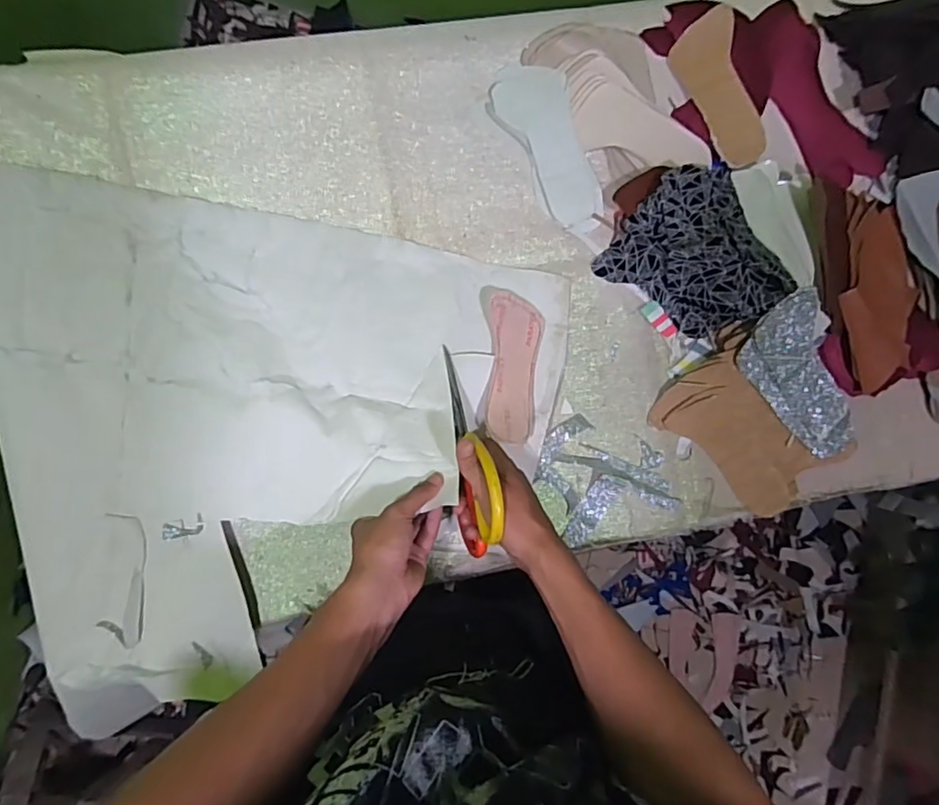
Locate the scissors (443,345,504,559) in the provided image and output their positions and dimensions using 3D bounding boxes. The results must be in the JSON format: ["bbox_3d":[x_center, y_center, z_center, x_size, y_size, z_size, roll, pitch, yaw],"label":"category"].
[{"bbox_3d":[-0.006,0.041,0.561,0.032,0.095,0.216,-12,57,-6],"label":"scissors"}]

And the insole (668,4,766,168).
[{"bbox_3d":[0.279,-0.347,0.635,0.067,0.011,0.163,-14,100,37],"label":"insole"}]

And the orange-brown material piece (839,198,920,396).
[{"bbox_3d":[0.463,-0.122,0.645,0.085,0.029,0.209,-6,90,-6],"label":"orange-brown material piece"}]

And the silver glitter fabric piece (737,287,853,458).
[{"bbox_3d":[0.358,-0.022,0.620,0.086,0.010,0.186,-21,101,17],"label":"silver glitter fabric piece"}]

